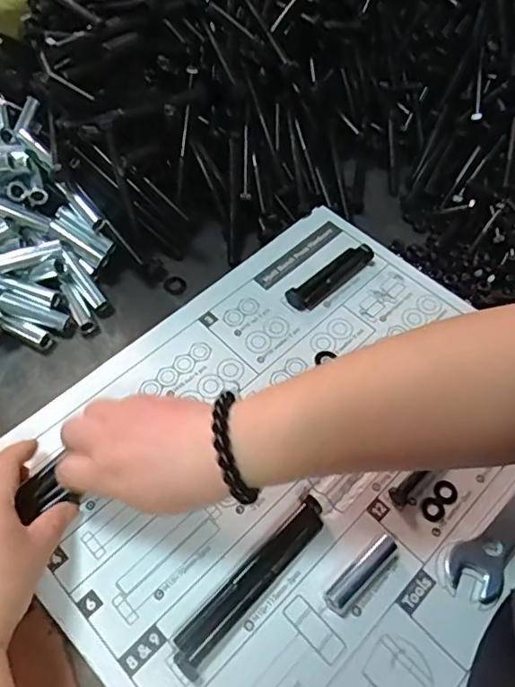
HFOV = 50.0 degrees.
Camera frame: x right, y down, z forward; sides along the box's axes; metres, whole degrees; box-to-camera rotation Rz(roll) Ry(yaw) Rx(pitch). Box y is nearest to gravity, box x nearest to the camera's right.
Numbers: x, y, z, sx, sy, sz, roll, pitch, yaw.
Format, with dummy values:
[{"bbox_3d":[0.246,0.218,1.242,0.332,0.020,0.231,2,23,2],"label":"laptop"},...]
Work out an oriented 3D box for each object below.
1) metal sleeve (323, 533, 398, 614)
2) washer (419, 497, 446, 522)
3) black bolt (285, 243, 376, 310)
[{"bbox_3d":[0.066,0.142,0.347,0.015,0.015,0.059,41,67,20],"label":"metal sleeve"},{"bbox_3d":[0.117,0.112,0.371,0.016,0.004,0.015,1,60,-1],"label":"washer"},{"bbox_3d":[0.062,-0.057,0.469,0.023,0.016,0.089,41,67,20],"label":"black bolt"}]

